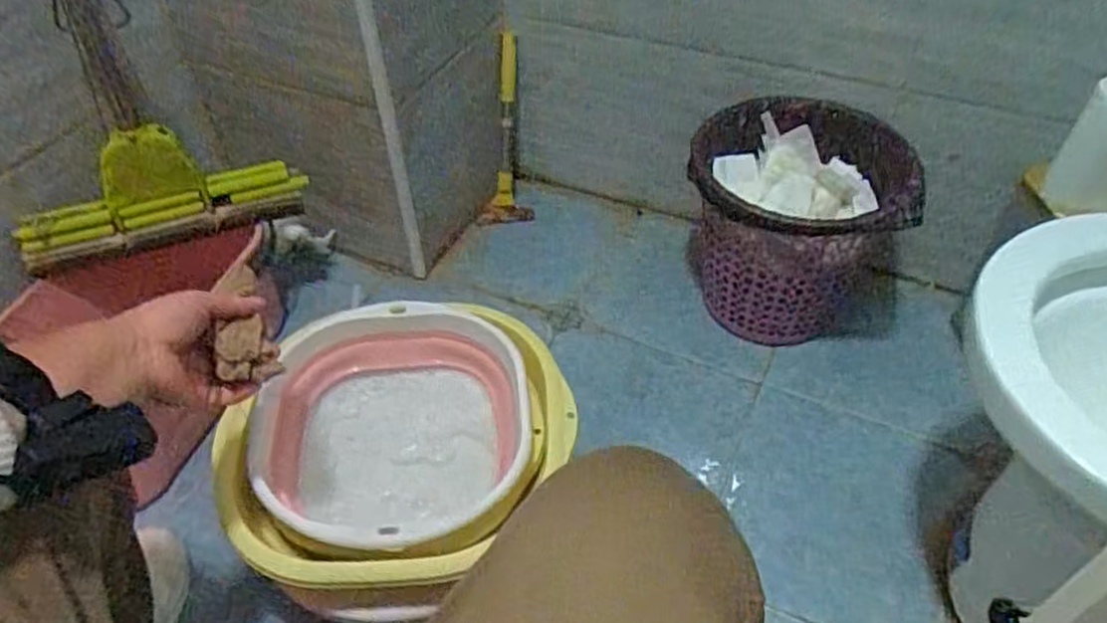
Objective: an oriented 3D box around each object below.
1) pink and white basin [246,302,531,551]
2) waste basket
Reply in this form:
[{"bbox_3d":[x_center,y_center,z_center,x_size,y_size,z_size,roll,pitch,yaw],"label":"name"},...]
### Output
[{"bbox_3d":[-0.156,0.128,0.784,0.252,0.109,0.275,-7,47,-4],"label":"pink and white basin"},{"bbox_3d":[0.318,-0.112,1.050,0.266,0.257,0.253,10,48,11],"label":"waste basket"}]

